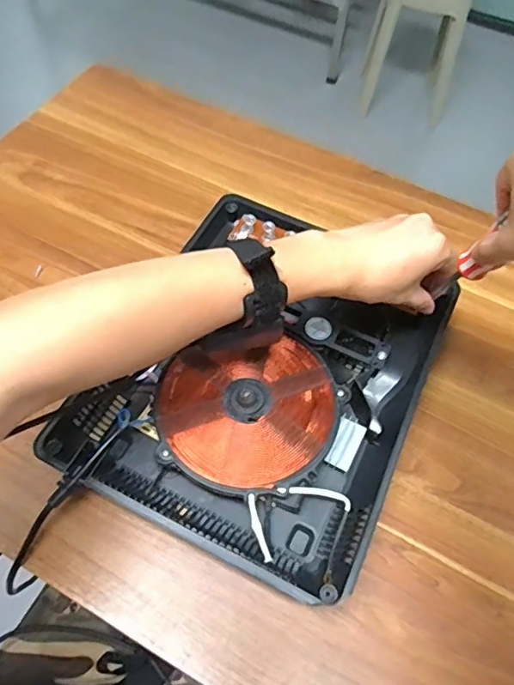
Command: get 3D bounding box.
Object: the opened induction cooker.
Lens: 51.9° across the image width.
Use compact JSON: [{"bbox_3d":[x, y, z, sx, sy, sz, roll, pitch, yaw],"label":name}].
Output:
[{"bbox_3d":[0.011,0.029,0.493,0.265,0.052,0.324,23,61,11],"label":"opened induction cooker"}]

